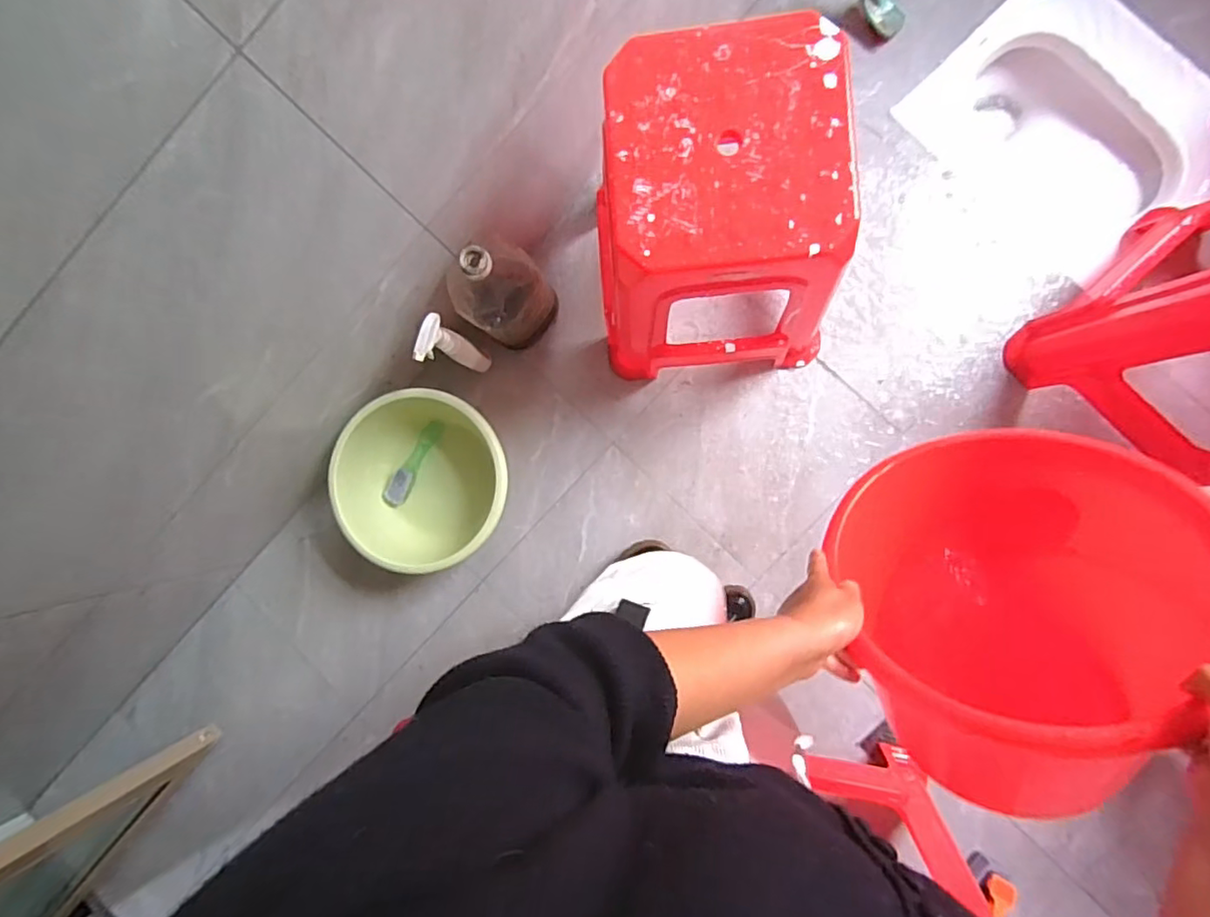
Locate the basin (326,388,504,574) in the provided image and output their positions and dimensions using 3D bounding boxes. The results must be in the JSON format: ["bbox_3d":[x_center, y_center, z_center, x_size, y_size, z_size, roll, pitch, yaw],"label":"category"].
[{"bbox_3d":[-0.351,0.052,1.178,0.329,0.152,0.336,0,89,7],"label":"basin"}]

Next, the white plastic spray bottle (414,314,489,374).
[{"bbox_3d":[-0.272,-0.195,1.103,0.081,0.200,0.084,28,93,6],"label":"white plastic spray bottle"}]

